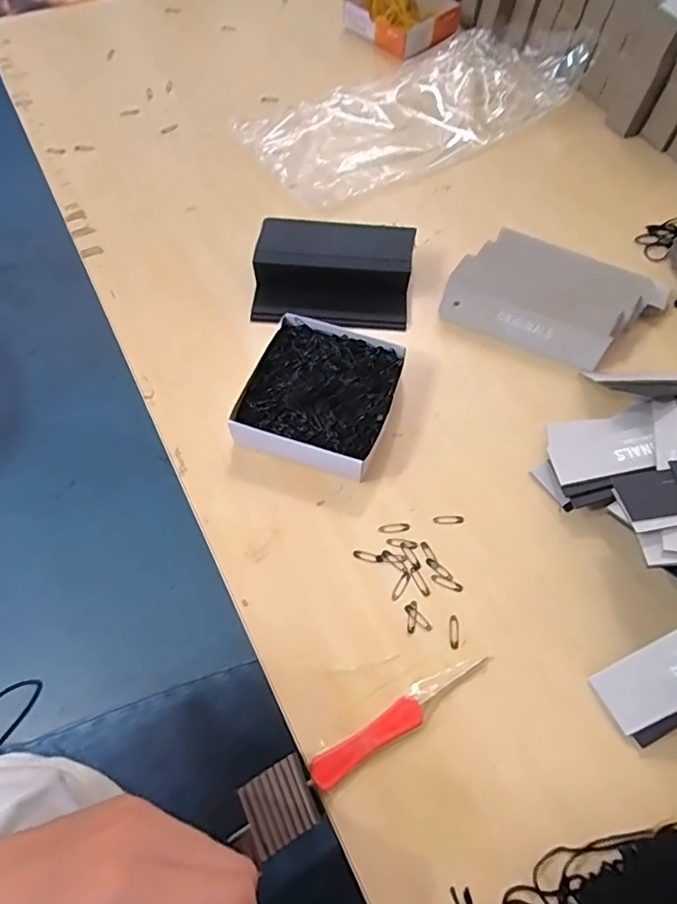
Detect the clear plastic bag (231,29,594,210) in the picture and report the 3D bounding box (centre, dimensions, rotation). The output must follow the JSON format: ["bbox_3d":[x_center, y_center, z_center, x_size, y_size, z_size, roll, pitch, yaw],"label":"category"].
[{"bbox_3d":[0.088,-0.380,0.569,0.380,0.034,0.170,-29,66,-17],"label":"clear plastic bag"}]

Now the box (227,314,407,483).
[{"bbox_3d":[-0.013,-0.039,0.374,0.096,0.029,0.113,18,62,8],"label":"box"}]

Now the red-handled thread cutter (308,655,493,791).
[{"bbox_3d":[0.035,0.142,0.286,0.111,0.007,0.017,-29,66,-16],"label":"red-handled thread cutter"}]

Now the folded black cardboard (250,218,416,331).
[{"bbox_3d":[-0.004,-0.147,0.432,0.124,0.013,0.090,5,86,0],"label":"folded black cardboard"}]

